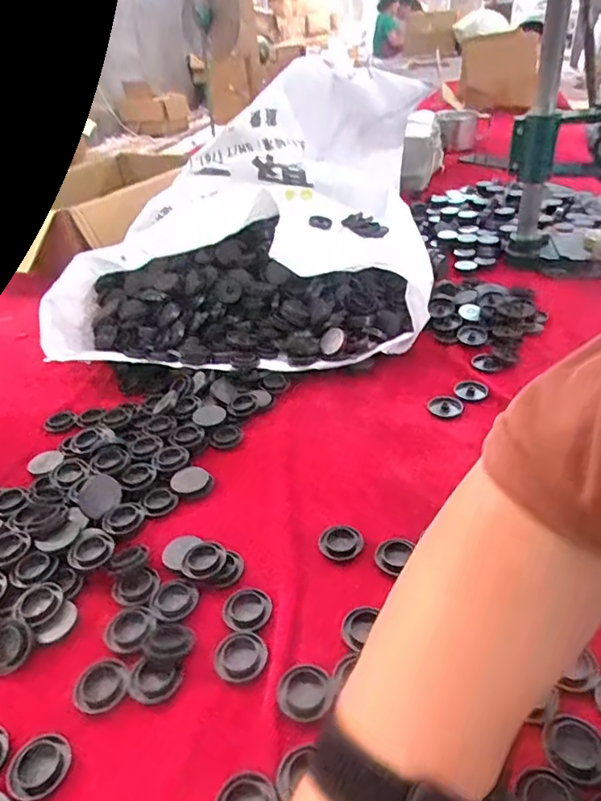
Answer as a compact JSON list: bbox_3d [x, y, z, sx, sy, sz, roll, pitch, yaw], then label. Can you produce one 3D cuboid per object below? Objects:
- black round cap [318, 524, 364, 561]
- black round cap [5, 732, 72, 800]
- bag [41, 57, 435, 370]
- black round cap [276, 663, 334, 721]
[{"bbox_3d":[0.031,0.109,0.430,0.033,0.005,0.030,-4,35,3],"label":"black round cap"},{"bbox_3d":[-0.148,0.206,0.314,0.030,0.006,0.033,-4,35,3],"label":"black round cap"},{"bbox_3d":[-0.048,-0.324,0.852,0.448,0.233,0.700,0,35,8],"label":"bag"},{"bbox_3d":[0.003,0.175,0.334,0.032,0.010,0.030,-4,35,3],"label":"black round cap"}]

